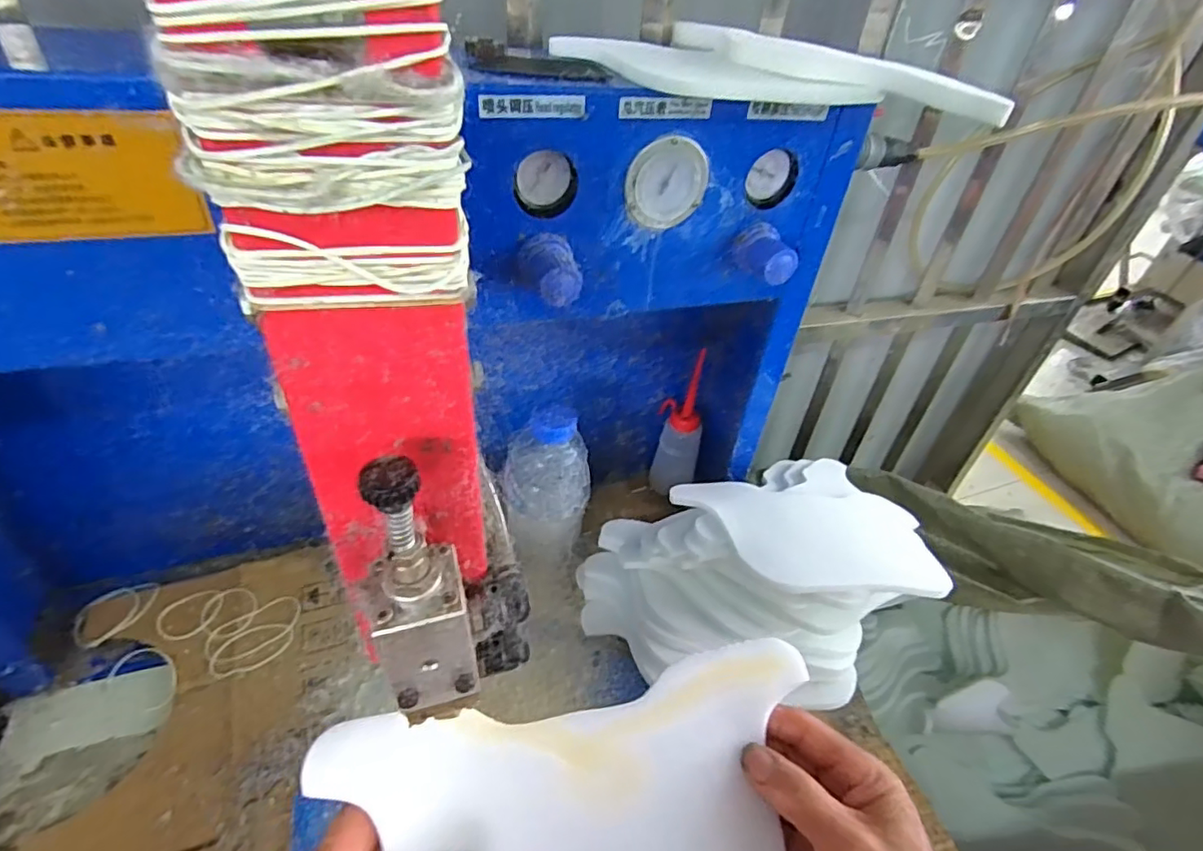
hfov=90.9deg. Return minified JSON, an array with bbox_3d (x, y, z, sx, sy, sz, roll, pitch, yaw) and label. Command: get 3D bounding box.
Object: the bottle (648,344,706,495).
[{"bbox_3d":[0.092,0.000,0.671,0.048,0.177,0.051,4,41,-4],"label":"bottle"}]

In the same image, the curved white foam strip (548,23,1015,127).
[{"bbox_3d":[0.105,-0.225,0.375,0.272,0.026,0.069,8,41,1],"label":"curved white foam strip"}]

